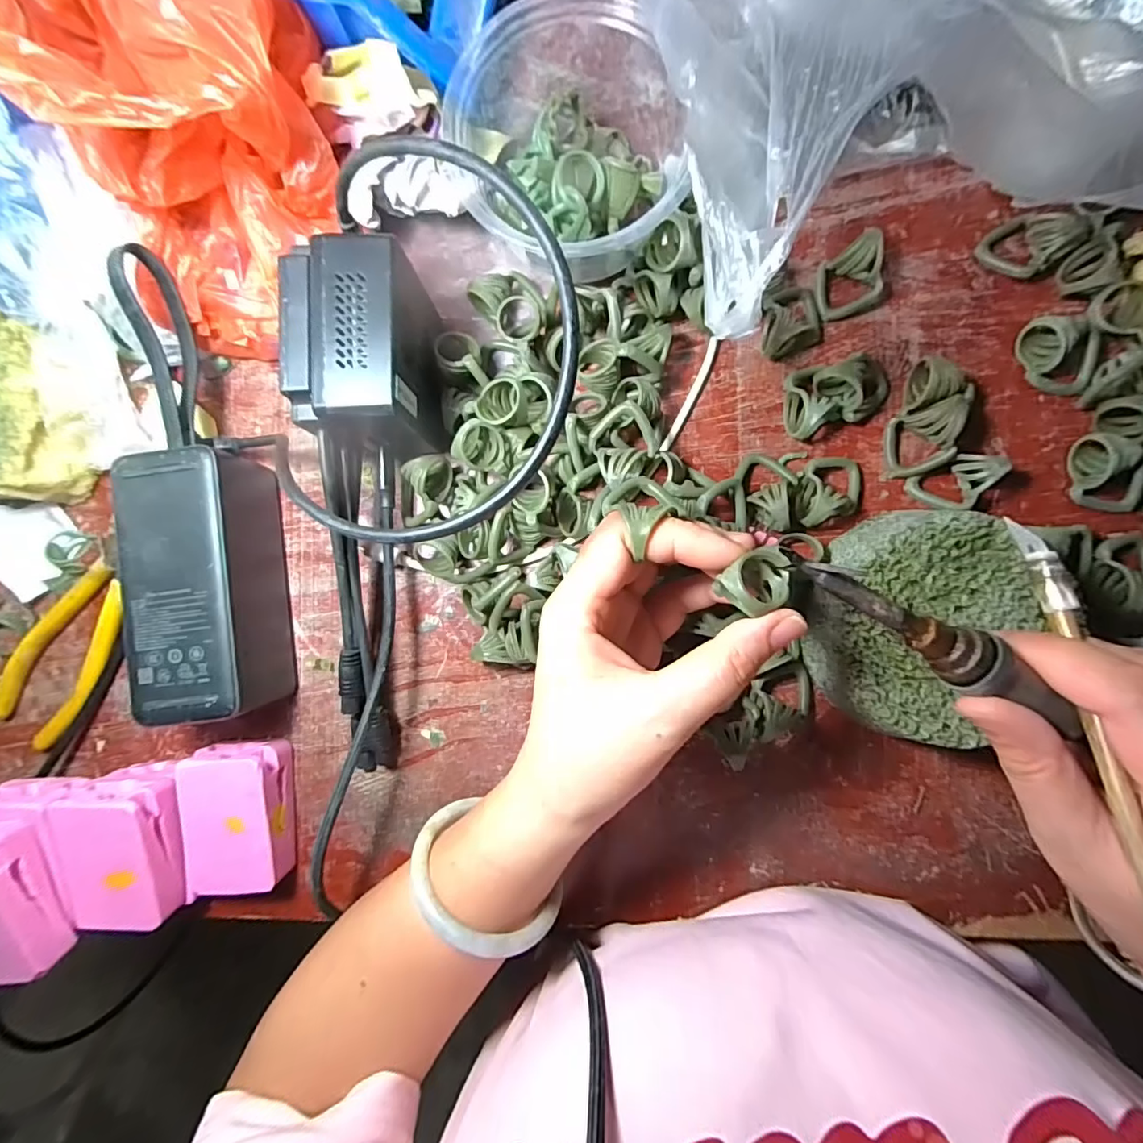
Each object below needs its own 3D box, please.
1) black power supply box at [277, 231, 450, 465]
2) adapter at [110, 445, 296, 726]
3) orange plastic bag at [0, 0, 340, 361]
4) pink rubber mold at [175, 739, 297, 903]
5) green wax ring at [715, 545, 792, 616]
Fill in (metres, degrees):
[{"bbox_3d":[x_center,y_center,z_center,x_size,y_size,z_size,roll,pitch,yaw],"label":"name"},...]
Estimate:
[{"bbox_3d":[-0.091,-0.100,0.238,0.056,0.048,0.079,-2,89,4],"label":"black power supply box"},{"bbox_3d":[-0.181,0.007,0.268,0.058,0.052,0.129,-9,89,4],"label":"adapter"},{"bbox_3d":[-0.167,-0.188,0.226,0.112,0.110,0.125,-5,89,4],"label":"orange plastic bag"},{"bbox_3d":[-0.176,0.130,0.277,0.047,0.029,0.072,-4,89,4],"label":"pink rubber mold"},{"bbox_3d":[0.067,0.003,0.189,0.029,0.017,0.021,-13,89,4],"label":"green wax ring"}]

